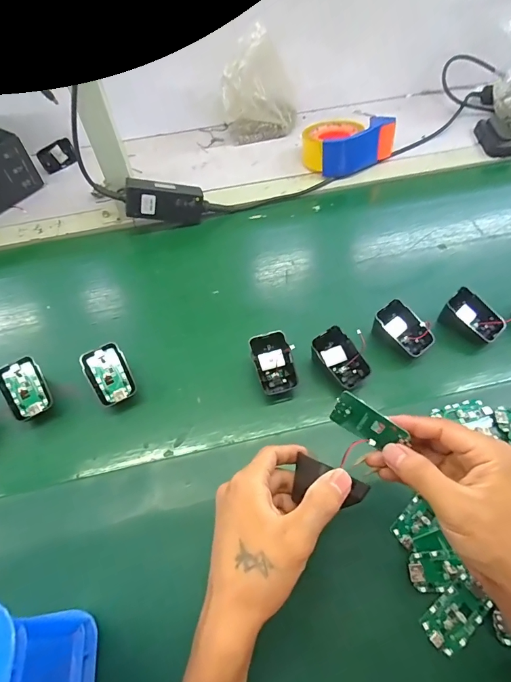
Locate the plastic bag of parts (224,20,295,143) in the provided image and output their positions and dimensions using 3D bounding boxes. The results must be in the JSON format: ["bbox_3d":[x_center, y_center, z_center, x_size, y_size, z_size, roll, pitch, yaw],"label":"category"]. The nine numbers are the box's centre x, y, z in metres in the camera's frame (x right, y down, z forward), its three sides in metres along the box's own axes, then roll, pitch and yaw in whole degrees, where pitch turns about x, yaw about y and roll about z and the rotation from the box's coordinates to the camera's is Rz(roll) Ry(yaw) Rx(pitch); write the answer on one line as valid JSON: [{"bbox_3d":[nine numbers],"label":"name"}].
[{"bbox_3d":[0.008,-0.458,0.692,0.135,0.161,0.076,2,57,3],"label":"plastic bag of parts"}]

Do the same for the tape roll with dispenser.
[{"bbox_3d":[0.159,-0.357,0.671,0.149,0.070,0.108,-11,57,-6],"label":"tape roll with dispenser"}]

